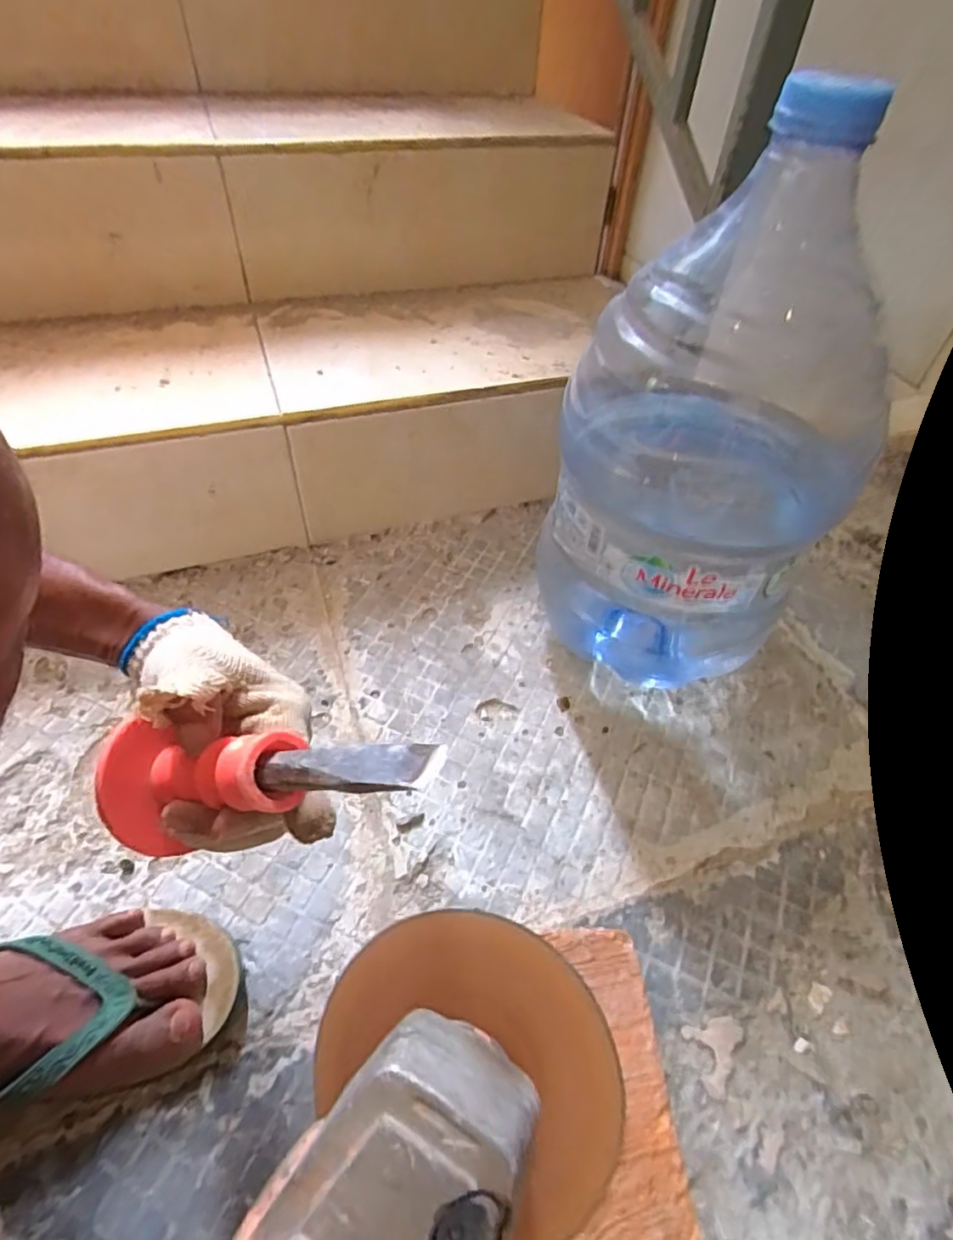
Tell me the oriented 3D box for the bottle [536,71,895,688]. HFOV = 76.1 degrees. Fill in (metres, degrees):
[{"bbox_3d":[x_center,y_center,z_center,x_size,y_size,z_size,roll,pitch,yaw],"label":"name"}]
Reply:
[{"bbox_3d":[0.193,-0.124,0.501,0.190,0.464,0.186,37,56,25],"label":"bottle"}]

